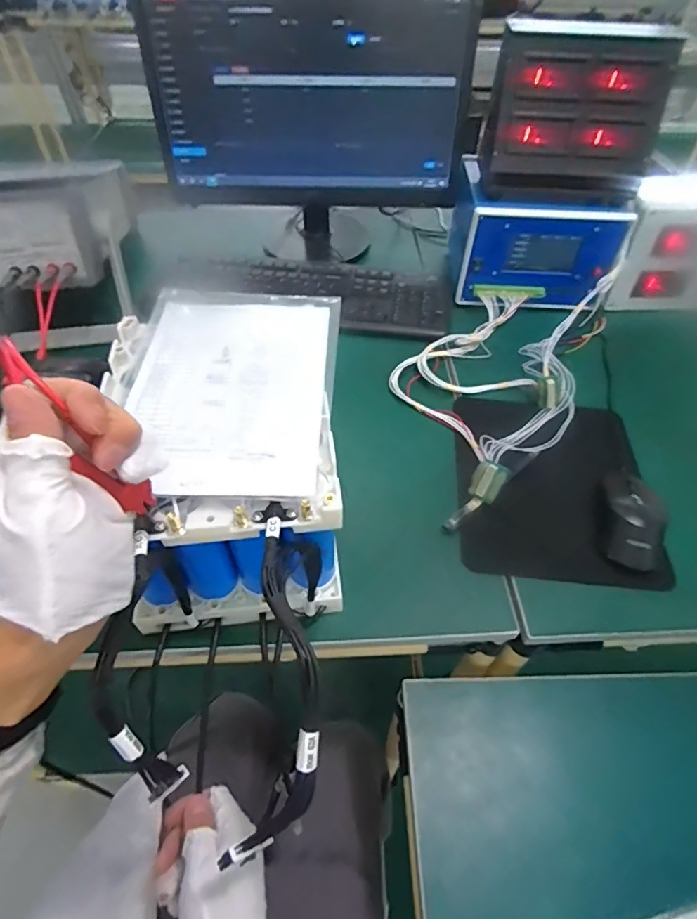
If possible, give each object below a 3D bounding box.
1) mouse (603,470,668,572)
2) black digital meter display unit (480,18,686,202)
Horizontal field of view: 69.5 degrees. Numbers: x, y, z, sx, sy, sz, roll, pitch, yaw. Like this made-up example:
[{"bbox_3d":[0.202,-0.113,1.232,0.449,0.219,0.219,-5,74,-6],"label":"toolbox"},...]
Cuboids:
[{"bbox_3d":[0.283,0.057,0.504,0.060,0.037,0.108,16,52,12],"label":"mouse"},{"bbox_3d":[0.269,-0.411,0.601,0.196,0.165,0.071,8,51,6],"label":"black digital meter display unit"}]

